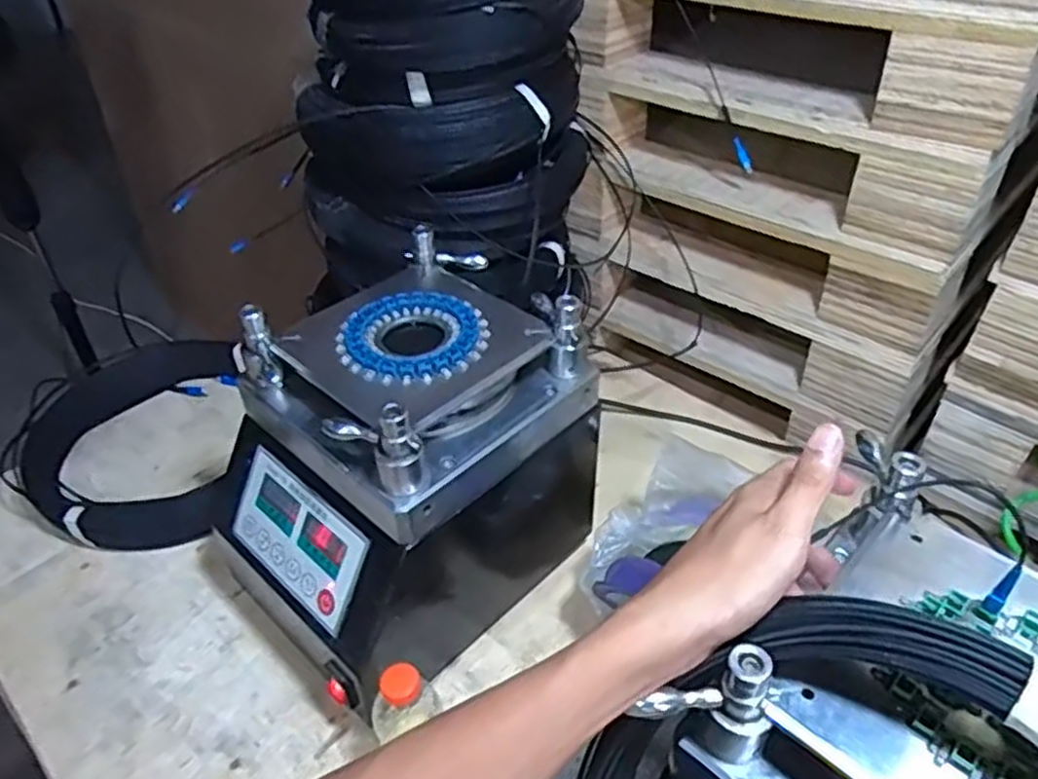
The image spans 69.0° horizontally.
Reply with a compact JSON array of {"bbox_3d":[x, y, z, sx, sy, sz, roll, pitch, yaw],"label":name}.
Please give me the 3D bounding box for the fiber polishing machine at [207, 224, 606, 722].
[{"bbox_3d":[-0.096,0.070,0.671,0.217,0.280,0.295,30,50,33],"label":"fiber polishing machine"}]

